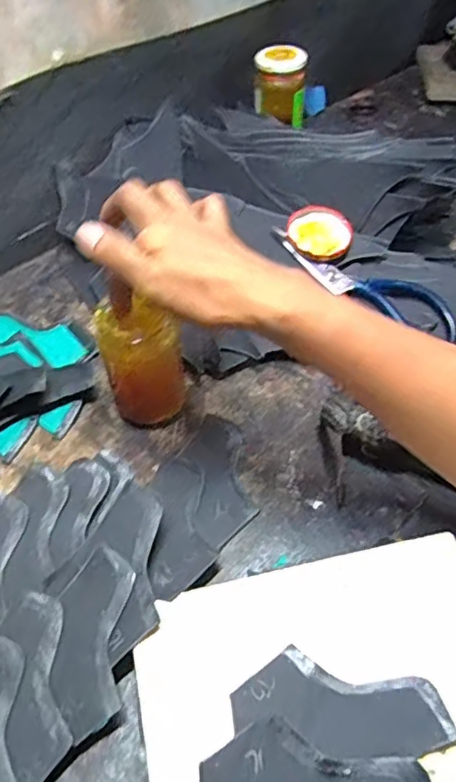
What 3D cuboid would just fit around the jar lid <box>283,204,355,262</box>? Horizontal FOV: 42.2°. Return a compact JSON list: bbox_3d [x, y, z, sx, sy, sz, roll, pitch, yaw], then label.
[{"bbox_3d":[0.086,-0.148,0.559,0.061,0.010,0.060,0,66,1],"label":"jar lid"}]

